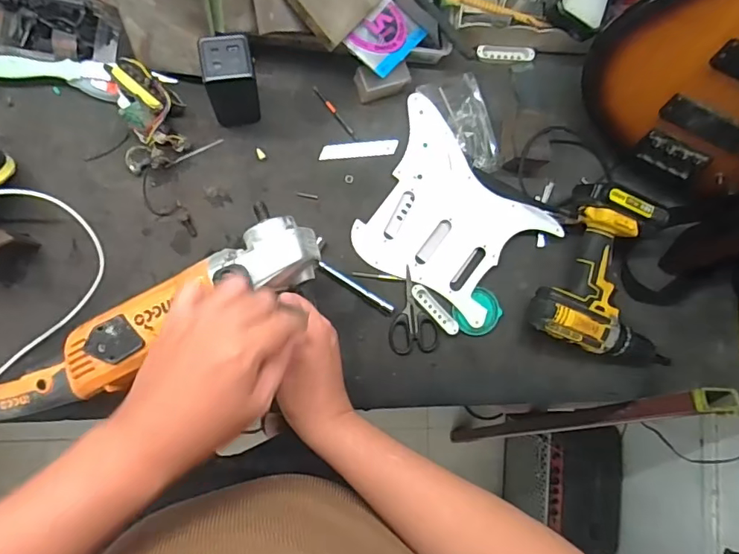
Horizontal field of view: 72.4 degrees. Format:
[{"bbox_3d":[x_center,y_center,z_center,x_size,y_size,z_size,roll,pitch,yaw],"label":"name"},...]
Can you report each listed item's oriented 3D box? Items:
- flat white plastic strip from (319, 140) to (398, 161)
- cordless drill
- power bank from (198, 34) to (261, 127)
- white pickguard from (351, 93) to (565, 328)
[{"bbox_3d":[-0.013,-0.168,0.665,0.102,0.004,0.022,-5,77,-5],"label":"flat white plastic strip"},{"bbox_3d":[0.332,0.005,0.668,0.191,0.091,0.198,20,85,-8],"label":"cordless drill"},{"bbox_3d":[-0.156,-0.219,0.575,0.051,0.127,0.052,-10,90,-10],"label":"power bank"},{"bbox_3d":[0.097,-0.076,0.669,0.246,0.009,0.199,40,89,-4],"label":"white pickguard"}]

